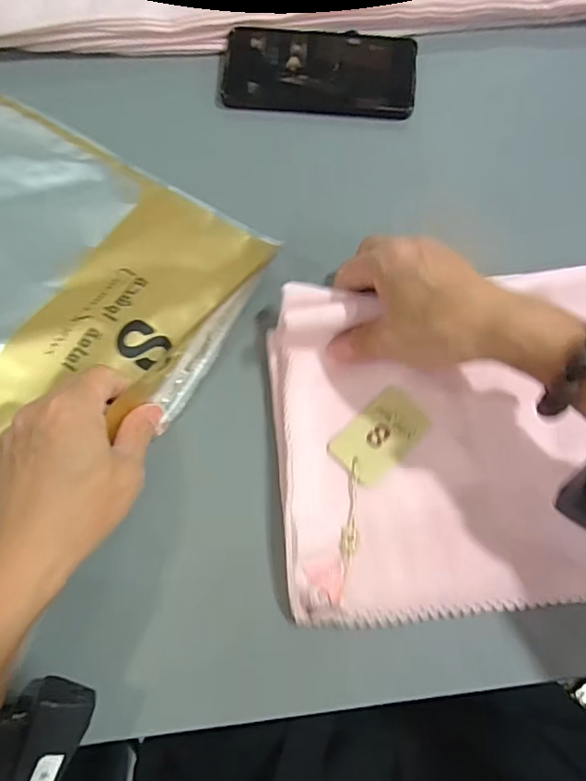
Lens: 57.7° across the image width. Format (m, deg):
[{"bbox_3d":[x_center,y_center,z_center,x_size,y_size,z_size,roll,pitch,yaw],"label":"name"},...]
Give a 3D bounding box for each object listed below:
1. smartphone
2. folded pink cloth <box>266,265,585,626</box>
[{"bbox_3d":[0.022,-0.276,0.460,0.163,0.006,0.079,5,81,3],"label":"smartphone"},{"bbox_3d":[0.142,0.020,0.336,0.304,0.042,0.215,-6,71,2],"label":"folded pink cloth"}]

